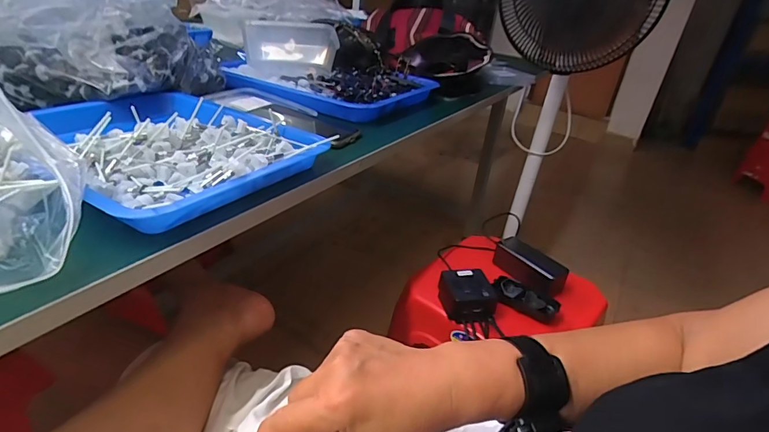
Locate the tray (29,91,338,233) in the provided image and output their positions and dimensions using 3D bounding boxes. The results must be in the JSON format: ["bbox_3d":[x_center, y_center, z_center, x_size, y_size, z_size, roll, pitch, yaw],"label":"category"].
[{"bbox_3d":[-0.257,-0.089,0.503,0.327,0.041,0.253,24,34,28],"label":"tray"}]

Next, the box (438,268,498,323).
[{"bbox_3d":[0.135,0.127,0.693,0.081,0.045,0.078,2,30,-9],"label":"box"}]

